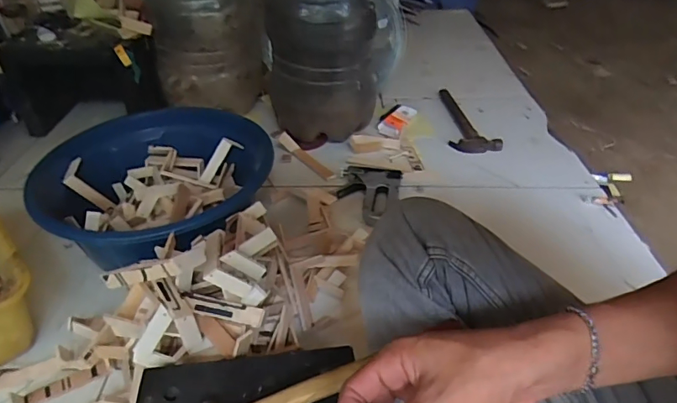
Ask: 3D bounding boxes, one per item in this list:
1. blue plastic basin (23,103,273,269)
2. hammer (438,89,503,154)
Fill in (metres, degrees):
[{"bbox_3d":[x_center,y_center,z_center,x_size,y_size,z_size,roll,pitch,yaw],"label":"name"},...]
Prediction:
[{"bbox_3d":[-0.283,-0.020,0.758,0.324,0.119,0.323,-1,37,0],"label":"blue plastic basin"},{"bbox_3d":[0.305,-0.196,1.129,0.106,0.025,0.296,0,37,1],"label":"hammer"}]

